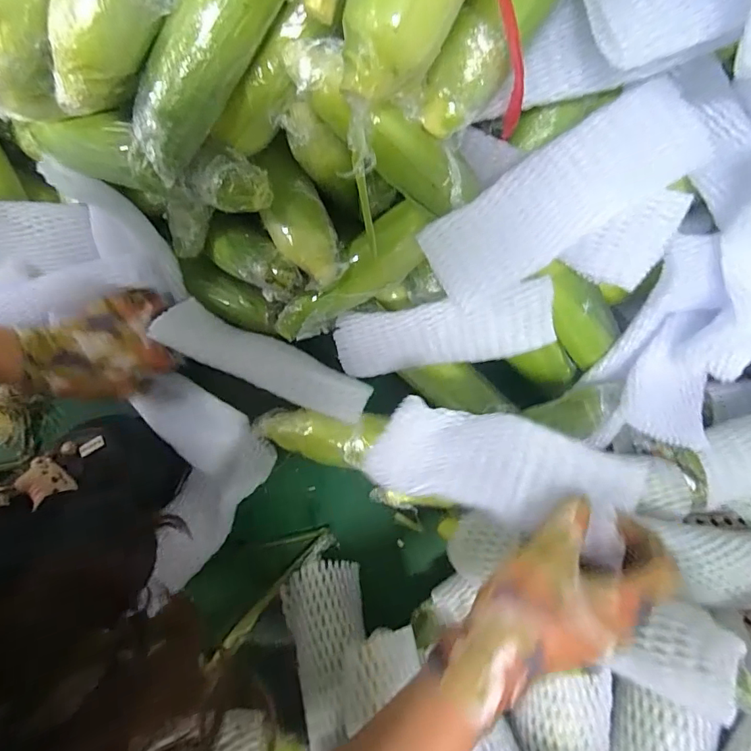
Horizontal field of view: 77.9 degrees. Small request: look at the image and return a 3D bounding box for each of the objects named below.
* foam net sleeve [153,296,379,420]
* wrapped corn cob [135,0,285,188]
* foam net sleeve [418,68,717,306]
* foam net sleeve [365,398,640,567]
[{"bbox_3d":[-0.108,-0.009,0.460,0.208,0.042,0.062,24,80,-2],"label":"foam net sleeve"},{"bbox_3d":[-0.109,-0.216,0.304,0.049,0.051,0.176,39,111,8],"label":"wrapped corn cob"},{"bbox_3d":[0.131,-0.129,0.335,0.199,0.019,0.070,-32,79,12],"label":"foam net sleeve"},{"bbox_3d":[0.085,0.066,0.332,0.176,0.044,0.076,9,78,25],"label":"foam net sleeve"}]

